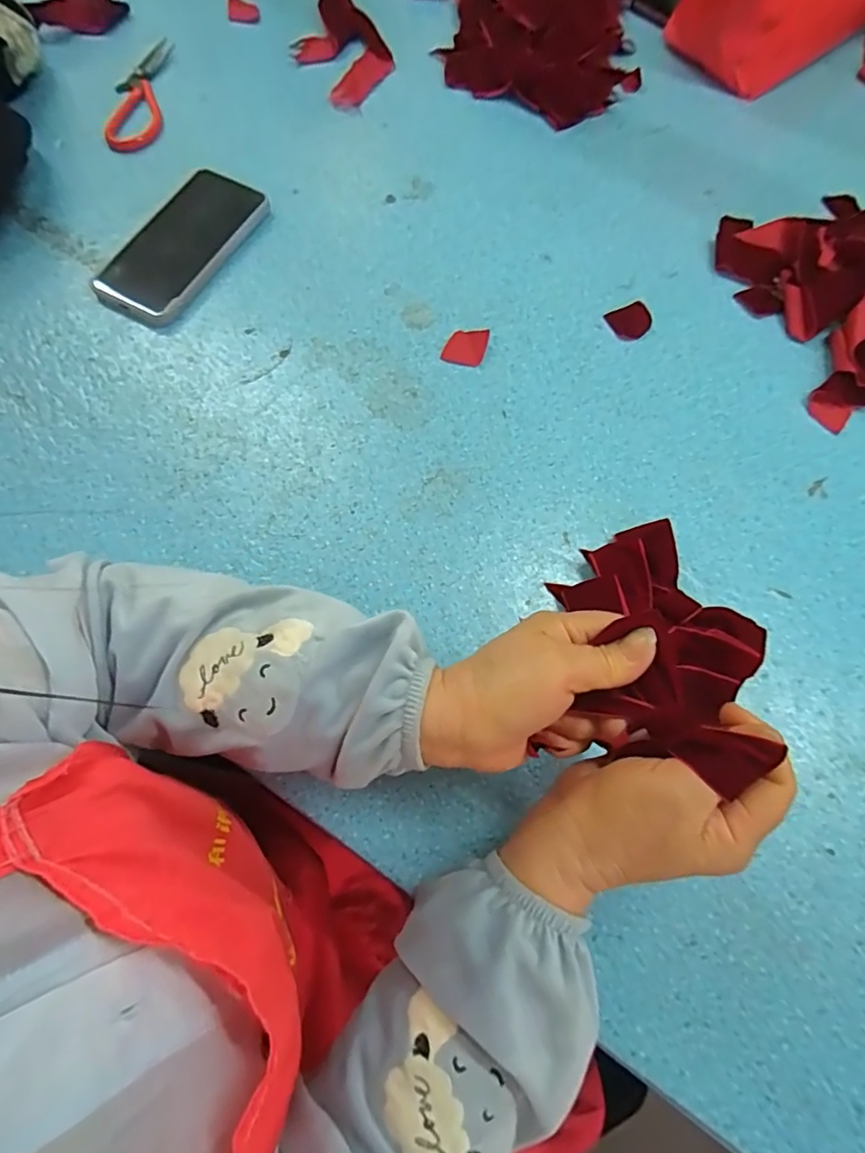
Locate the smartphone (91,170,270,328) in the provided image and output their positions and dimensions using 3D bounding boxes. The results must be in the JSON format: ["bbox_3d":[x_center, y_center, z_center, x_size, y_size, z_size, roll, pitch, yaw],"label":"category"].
[{"bbox_3d":[-0.223,-0.295,0.483,0.082,0.012,0.162,28,72,7],"label":"smartphone"}]

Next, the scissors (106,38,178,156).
[{"bbox_3d":[-0.295,-0.484,0.549,0.051,0.008,0.159,-3,71,-3],"label":"scissors"}]

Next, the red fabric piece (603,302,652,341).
[{"bbox_3d":[0.176,-0.226,0.481,0.036,0.010,0.032,-18,73,-8],"label":"red fabric piece"}]

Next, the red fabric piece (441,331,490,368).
[{"bbox_3d":[0.028,-0.196,0.463,0.033,0.008,0.036,19,71,4],"label":"red fabric piece"}]

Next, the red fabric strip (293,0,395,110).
[{"bbox_3d":[-0.098,-0.568,0.581,0.089,0.021,0.152,-29,75,-11],"label":"red fabric strip"}]

